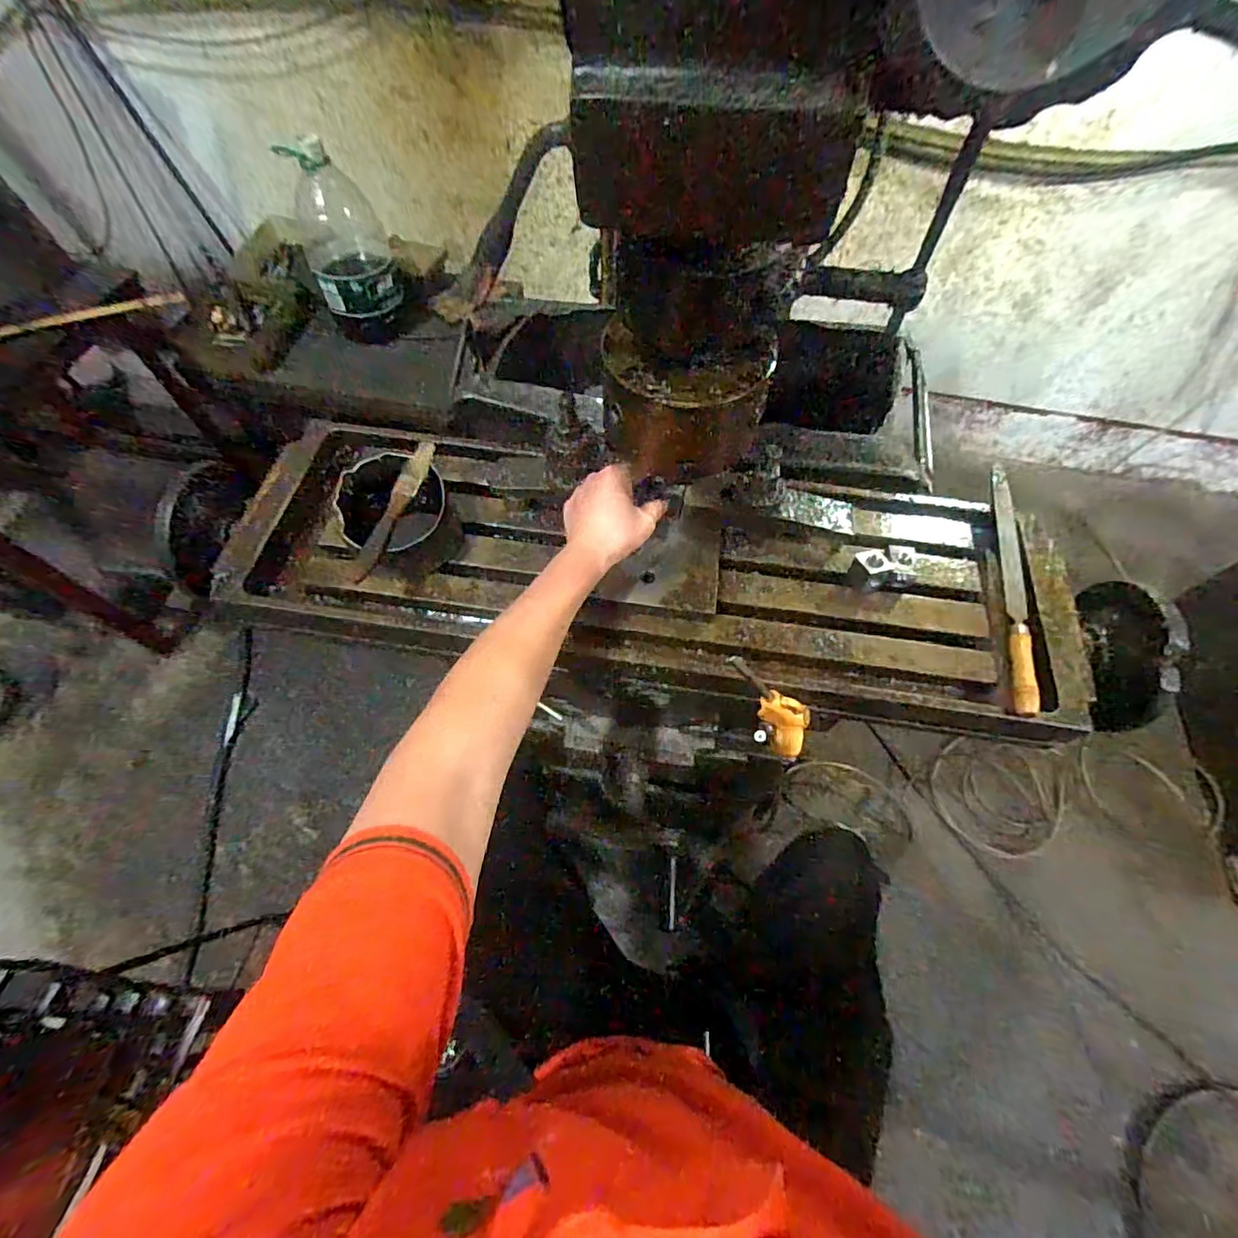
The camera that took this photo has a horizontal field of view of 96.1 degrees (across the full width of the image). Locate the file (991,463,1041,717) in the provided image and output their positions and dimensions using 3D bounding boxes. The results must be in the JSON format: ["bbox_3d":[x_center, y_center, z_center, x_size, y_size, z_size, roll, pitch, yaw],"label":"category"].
[{"bbox_3d":[0.387,-0.041,0.543,0.024,0.019,0.288,12,63,5],"label":"file"}]

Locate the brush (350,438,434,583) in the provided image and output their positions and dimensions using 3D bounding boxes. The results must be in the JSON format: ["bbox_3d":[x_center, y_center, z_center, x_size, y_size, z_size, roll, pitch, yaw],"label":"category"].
[{"bbox_3d":[-0.208,-0.101,0.515,0.019,0.008,0.144,31,76,-31],"label":"brush"}]

